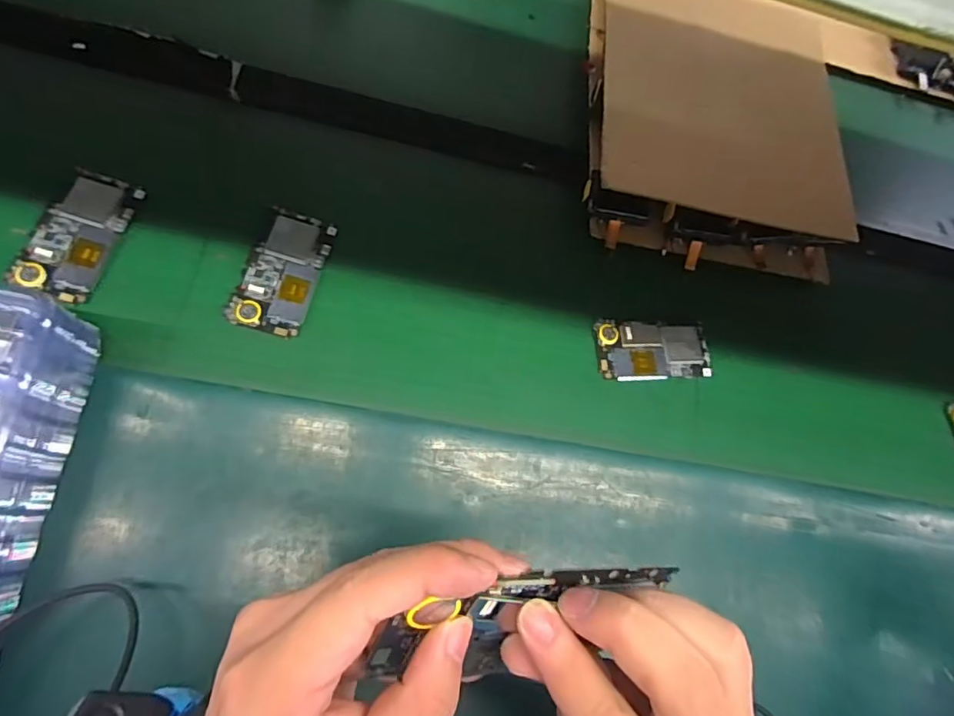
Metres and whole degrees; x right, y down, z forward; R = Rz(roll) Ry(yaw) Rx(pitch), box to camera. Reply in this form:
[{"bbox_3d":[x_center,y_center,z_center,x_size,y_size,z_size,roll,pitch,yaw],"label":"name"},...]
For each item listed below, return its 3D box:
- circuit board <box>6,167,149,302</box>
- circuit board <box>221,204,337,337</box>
[{"bbox_3d":[-0.349,-0.110,0.479,0.063,0.008,0.121,16,69,-8],"label":"circuit board"},{"bbox_3d":[-0.179,-0.081,0.510,0.063,0.005,0.123,19,70,-9],"label":"circuit board"}]

